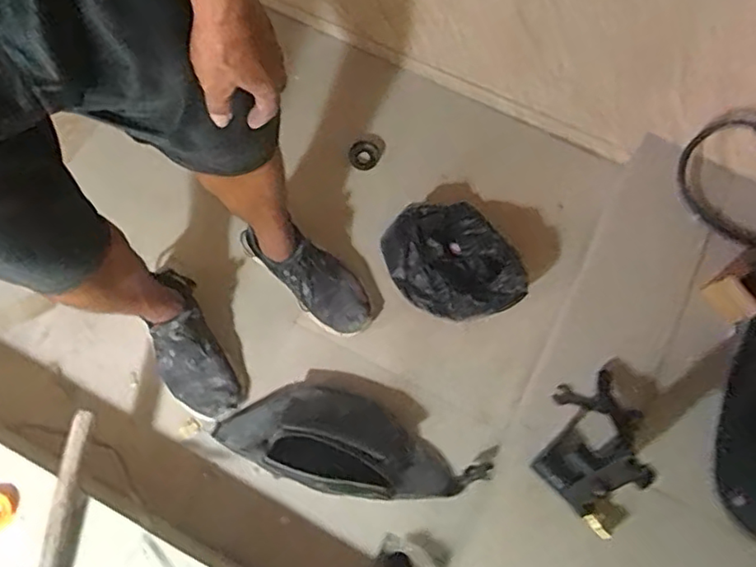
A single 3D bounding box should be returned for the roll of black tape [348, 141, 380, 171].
[{"bbox_3d":[-0.029,-0.265,1.274,0.064,0.014,0.076,-2,69,-4],"label":"roll of black tape"}]

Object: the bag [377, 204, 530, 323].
[{"bbox_3d":[0.142,-0.045,1.162,0.220,0.060,0.266,-29,73,-11],"label":"bag"}]

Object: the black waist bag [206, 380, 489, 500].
[{"bbox_3d":[-0.045,0.273,1.043,0.451,0.092,0.178,17,70,5],"label":"black waist bag"}]

